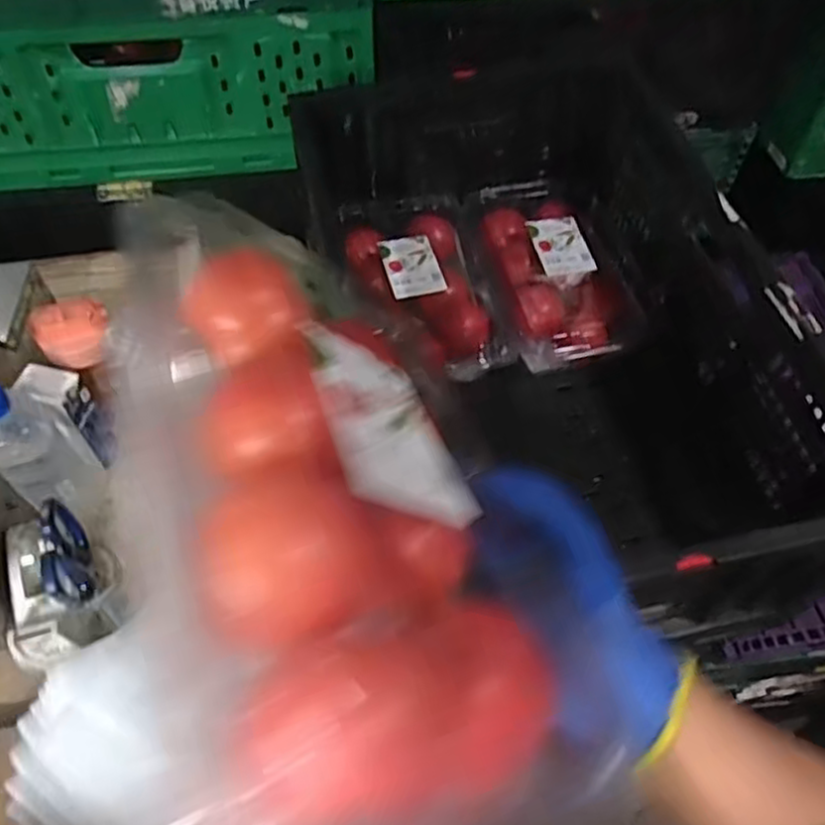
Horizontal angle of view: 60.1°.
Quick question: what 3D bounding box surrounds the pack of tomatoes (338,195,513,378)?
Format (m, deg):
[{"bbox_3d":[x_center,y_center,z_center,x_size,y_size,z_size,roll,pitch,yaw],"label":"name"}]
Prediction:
[{"bbox_3d":[0.018,-0.152,0.839,0.162,0.069,0.257,-7,57,-6],"label":"pack of tomatoes"}]

